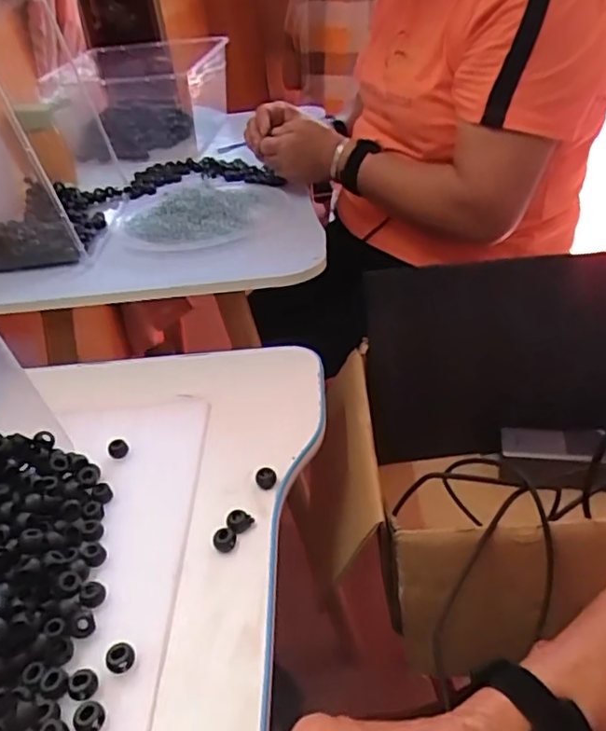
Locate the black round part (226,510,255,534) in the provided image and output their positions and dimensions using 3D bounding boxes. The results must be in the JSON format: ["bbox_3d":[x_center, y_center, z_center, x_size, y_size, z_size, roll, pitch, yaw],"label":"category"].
[{"bbox_3d":[-0.050,0.125,0.484,0.020,0.014,0.017,-18,37,-13],"label":"black round part"}]

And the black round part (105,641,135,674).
[{"bbox_3d":[-0.117,0.188,0.391,0.017,0.015,0.014,-31,42,-29],"label":"black round part"}]

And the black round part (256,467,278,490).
[{"bbox_3d":[-0.032,0.097,0.521,0.018,0.015,0.018,-5,36,4],"label":"black round part"}]

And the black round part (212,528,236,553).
[{"bbox_3d":[-0.060,0.136,0.471,0.017,0.015,0.016,-5,36,4],"label":"black round part"}]

